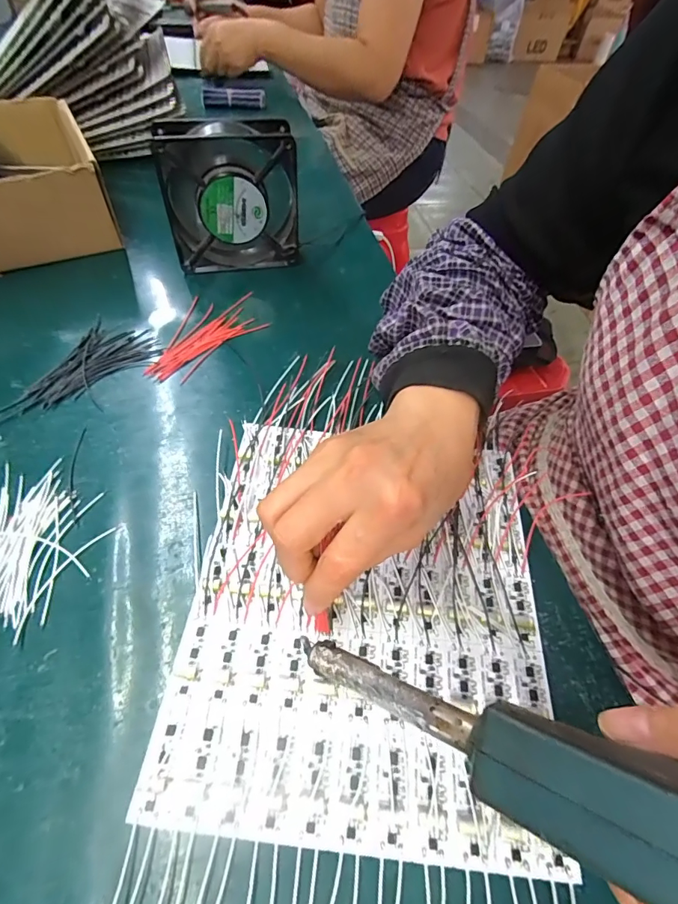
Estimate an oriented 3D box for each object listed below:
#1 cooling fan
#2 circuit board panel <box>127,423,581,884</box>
[{"bbox_3d":[-0.102,-0.238,0.422,0.118,0.121,0.040,-7,53,-10],"label":"cooling fan"},{"bbox_3d":[0.015,0.081,0.255,0.191,0.010,0.223,7,52,1],"label":"circuit board panel"}]

